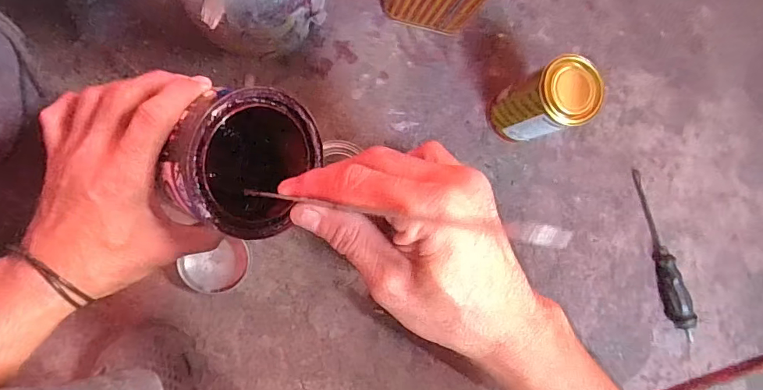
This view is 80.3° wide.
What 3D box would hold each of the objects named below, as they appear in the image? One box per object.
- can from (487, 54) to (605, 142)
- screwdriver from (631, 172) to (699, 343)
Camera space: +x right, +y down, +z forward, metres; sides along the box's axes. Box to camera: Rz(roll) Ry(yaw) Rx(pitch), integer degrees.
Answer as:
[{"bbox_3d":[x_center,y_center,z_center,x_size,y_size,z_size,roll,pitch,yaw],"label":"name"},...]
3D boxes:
[{"bbox_3d":[0.179,-0.103,0.513,0.065,0.132,0.067,0,89,-10],"label":"can"},{"bbox_3d":[0.373,0.084,0.599,0.029,0.030,0.233,-17,92,-9],"label":"screwdriver"}]

